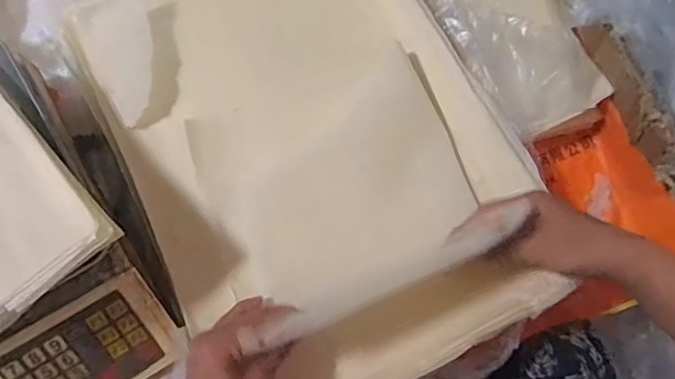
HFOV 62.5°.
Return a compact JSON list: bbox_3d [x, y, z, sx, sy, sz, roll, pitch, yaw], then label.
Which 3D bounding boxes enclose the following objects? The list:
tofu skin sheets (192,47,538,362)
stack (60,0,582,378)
[{"bbox_3d":[0.004,-0.005,0.526,0.239,0.049,0.221,-21,72,-8],"label":"tofu skin sheets"},{"bbox_3d":[-0.028,-0.053,0.540,0.336,0.045,0.481,-26,73,-7],"label":"stack"}]

